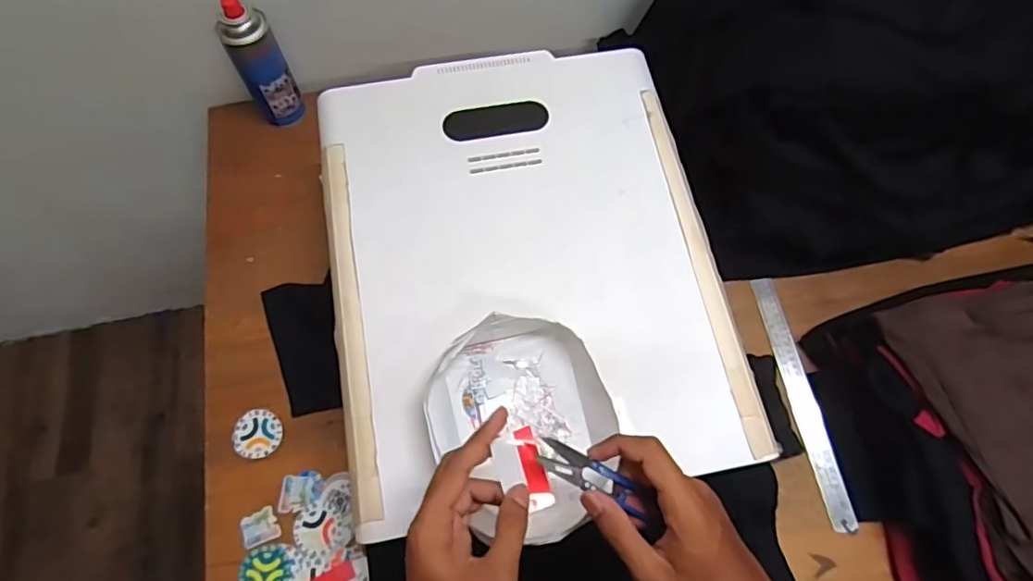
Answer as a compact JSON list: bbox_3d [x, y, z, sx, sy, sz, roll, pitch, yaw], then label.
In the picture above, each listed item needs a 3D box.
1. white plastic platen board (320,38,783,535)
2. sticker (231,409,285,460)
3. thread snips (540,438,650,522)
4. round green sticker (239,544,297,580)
[{"bbox_3d":[0.005,-0.044,0.609,0.397,0.022,0.494,-9,68,-6],"label":"white plastic platen board"},{"bbox_3d":[-0.311,0.173,0.689,0.055,0.006,0.056,6,65,-12],"label":"sticker"},{"bbox_3d":[0.054,0.131,0.401,0.082,0.011,0.021,28,69,2],"label":"thread snips"},{"bbox_3d":[-0.276,0.315,0.634,0.060,0.006,0.058,-10,69,-6],"label":"round green sticker"}]

